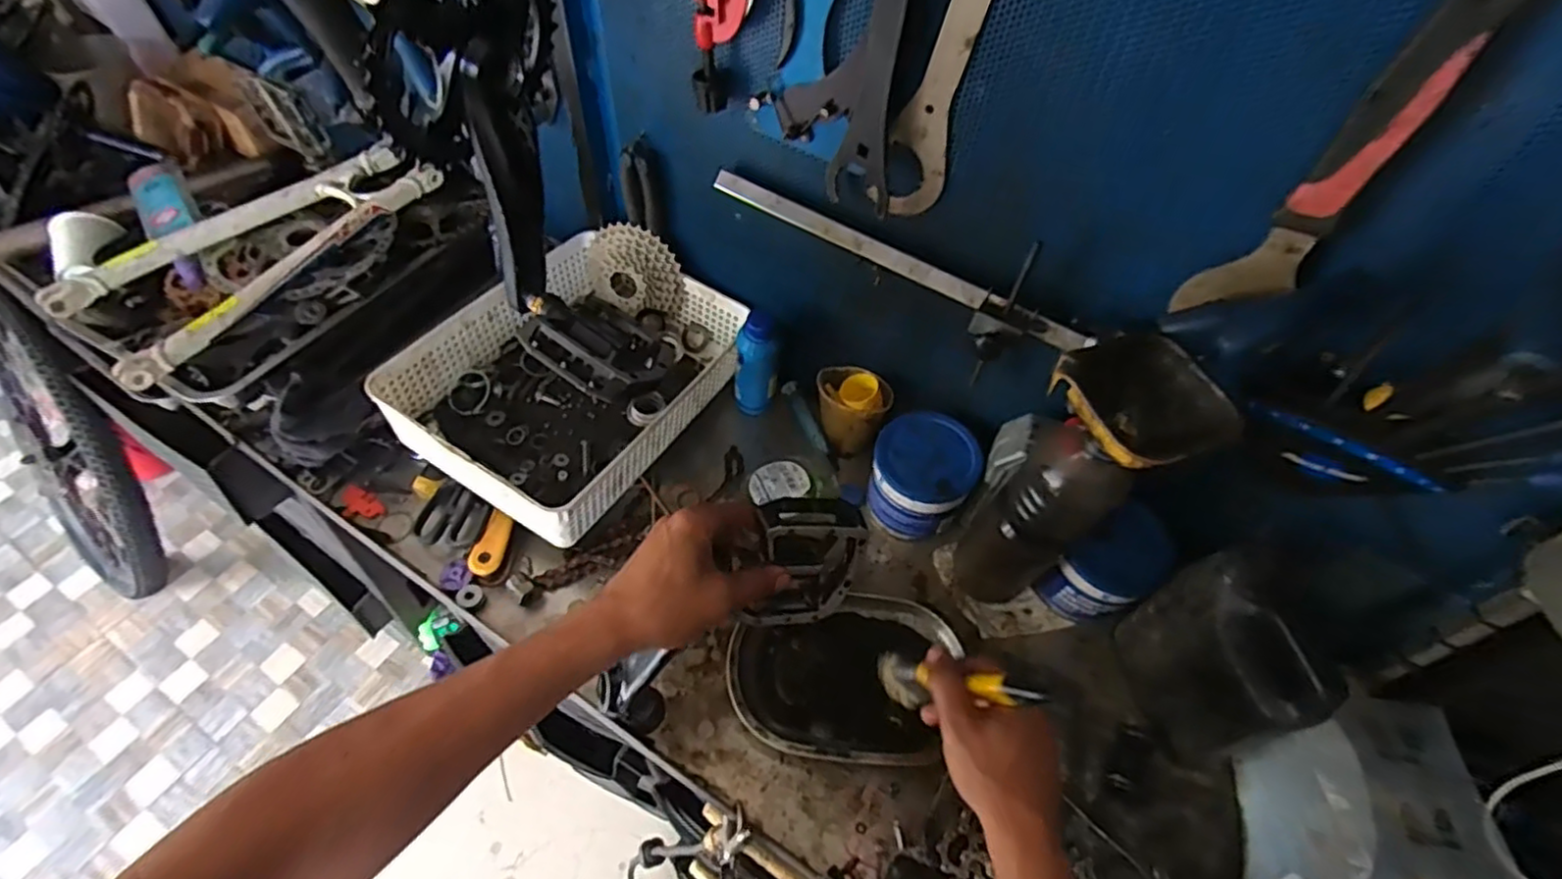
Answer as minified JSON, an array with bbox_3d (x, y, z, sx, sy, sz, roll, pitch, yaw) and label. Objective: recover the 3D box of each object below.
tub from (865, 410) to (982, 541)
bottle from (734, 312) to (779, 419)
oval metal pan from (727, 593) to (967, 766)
[{"bbox_3d":[0.142,0.043,0.702,0.101,0.104,0.099,2,53,-2],"label":"tub"},{"bbox_3d":[-0.027,-0.081,0.752,0.045,0.142,0.035,1,57,-3],"label":"bottle"},{"bbox_3d":[0.056,0.214,0.623,0.203,0.045,0.157,6,53,1],"label":"oval metal pan"}]

